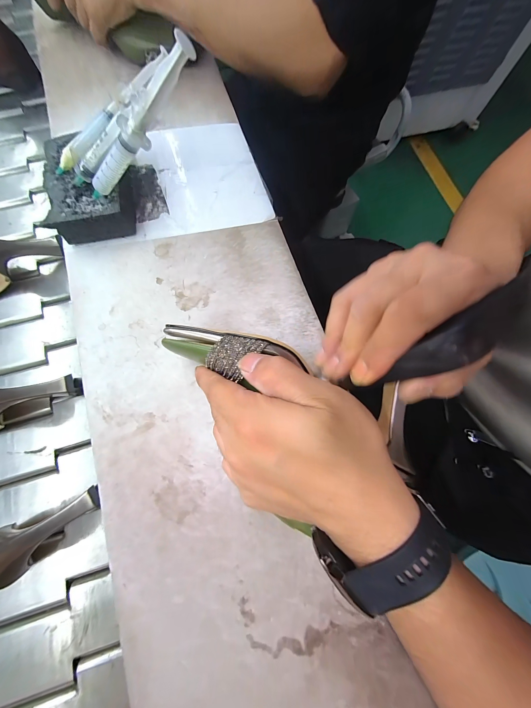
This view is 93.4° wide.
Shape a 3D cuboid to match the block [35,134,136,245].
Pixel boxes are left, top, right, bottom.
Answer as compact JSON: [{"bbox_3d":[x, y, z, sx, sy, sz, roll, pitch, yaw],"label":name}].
[{"bbox_3d":[-0.200,-0.191,0.289,0.082,0.035,0.120,-13,75,-5],"label":"block"}]

